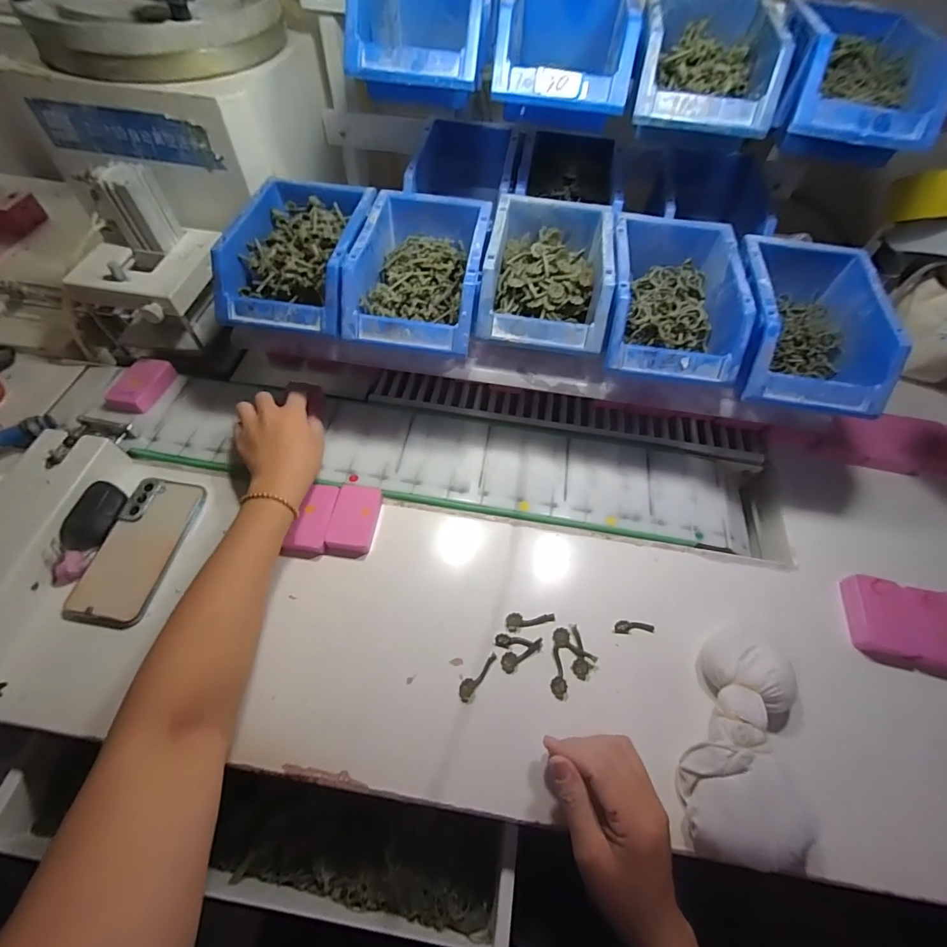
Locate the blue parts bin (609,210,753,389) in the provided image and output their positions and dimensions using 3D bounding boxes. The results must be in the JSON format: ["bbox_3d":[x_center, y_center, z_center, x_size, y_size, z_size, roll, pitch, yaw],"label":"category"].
[{"bbox_3d":[0.195,-0.177,0.445,0.121,0.068,0.183,8,58,2],"label":"blue parts bin"}]

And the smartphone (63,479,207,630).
[{"bbox_3d":[-0.334,0.074,0.442,0.077,0.012,0.151,8,58,2],"label":"smartphone"}]

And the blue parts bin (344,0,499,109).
[{"bbox_3d":[-0.043,-0.447,0.442,0.117,0.067,0.193,9,58,3],"label":"blue parts bin"}]

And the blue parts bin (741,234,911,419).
[{"bbox_3d":[0.323,-0.151,0.437,0.123,0.065,0.191,8,58,2],"label":"blue parts bin"}]

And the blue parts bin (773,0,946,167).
[{"bbox_3d":[0.360,-0.386,0.429,0.126,0.080,0.207,12,59,4],"label":"blue parts bin"}]

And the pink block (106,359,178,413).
[{"bbox_3d":[-0.401,-0.109,0.534,0.040,0.022,0.075,14,59,6],"label":"pink block"}]

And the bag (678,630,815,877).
[{"bbox_3d":[0.221,0.216,0.358,0.082,0.042,0.167,17,59,8],"label":"bag"}]

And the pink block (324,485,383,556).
[{"bbox_3d":[-0.124,0.048,0.464,0.045,0.019,0.073,8,58,2],"label":"pink block"}]

